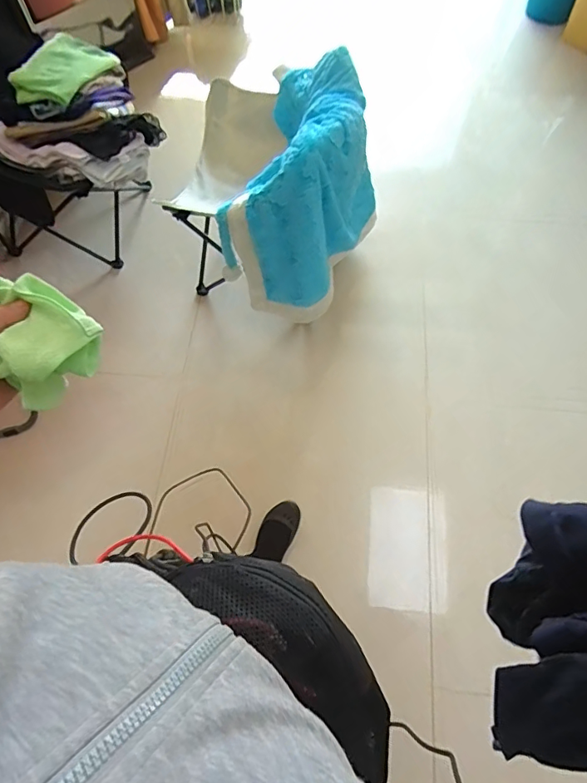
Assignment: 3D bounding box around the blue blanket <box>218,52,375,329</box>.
[{"bbox_3d":[0.024,-0.574,1.383,0.325,0.503,0.539,21,67,11],"label":"blue blanket"}]

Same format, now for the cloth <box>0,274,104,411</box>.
[{"bbox_3d":[-0.219,-0.048,0.414,0.084,0.067,0.089,-37,69,-15],"label":"cloth"}]

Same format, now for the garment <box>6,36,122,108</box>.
[{"bbox_3d":[-0.682,-0.973,1.437,0.173,0.082,0.332,20,67,11],"label":"garment"}]

